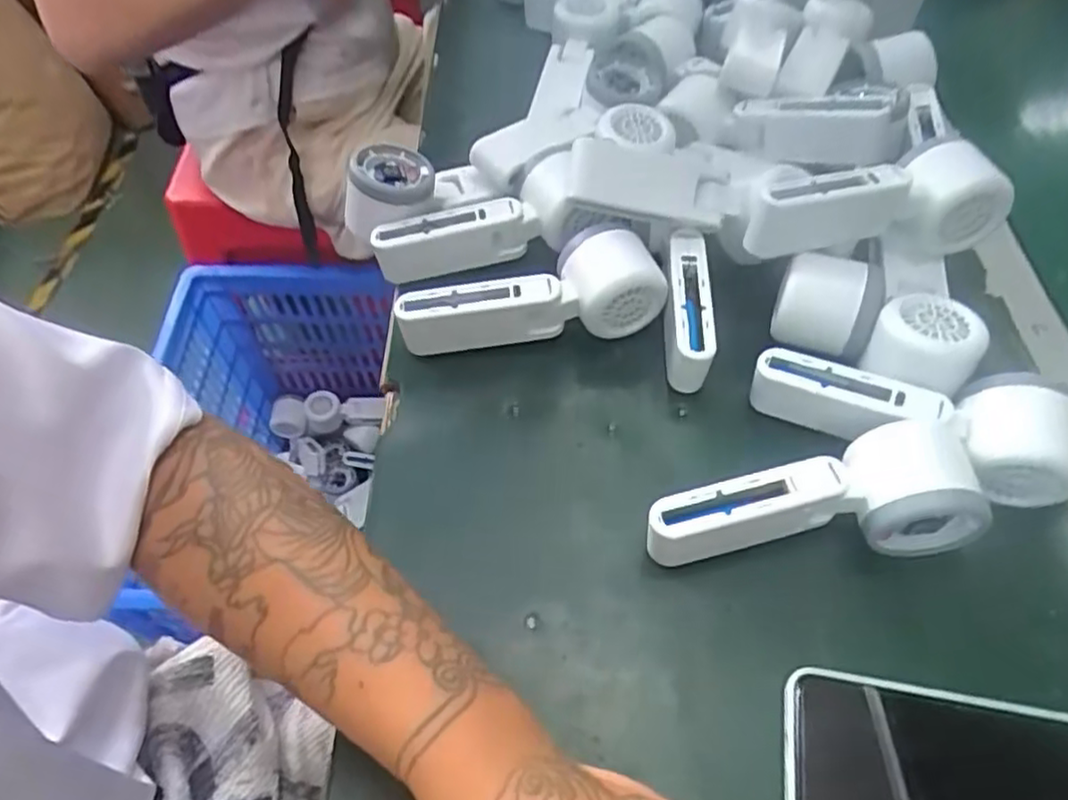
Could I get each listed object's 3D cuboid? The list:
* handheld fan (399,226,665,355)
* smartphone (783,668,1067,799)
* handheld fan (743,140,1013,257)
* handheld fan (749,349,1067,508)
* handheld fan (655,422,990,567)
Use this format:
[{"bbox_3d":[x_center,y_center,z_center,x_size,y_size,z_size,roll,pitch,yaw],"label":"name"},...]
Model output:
[{"bbox_3d":[-0.004,-0.066,0.446,0.159,0.058,0.051,-8,55,-5],"label":"handheld fan"},{"bbox_3d":[0.185,0.166,0.308,0.142,0.009,0.074,9,56,7],"label":"smartphone"},{"bbox_3d":[0.205,-0.121,0.438,0.159,0.061,0.041,-5,55,-3],"label":"handheld fan"},{"bbox_3d":[0.207,0.009,0.389,0.167,0.047,0.052,17,57,12],"label":"handheld fan"},{"bbox_3d":[0.142,0.054,0.360,0.167,0.053,0.054,-9,55,-5],"label":"handheld fan"}]

